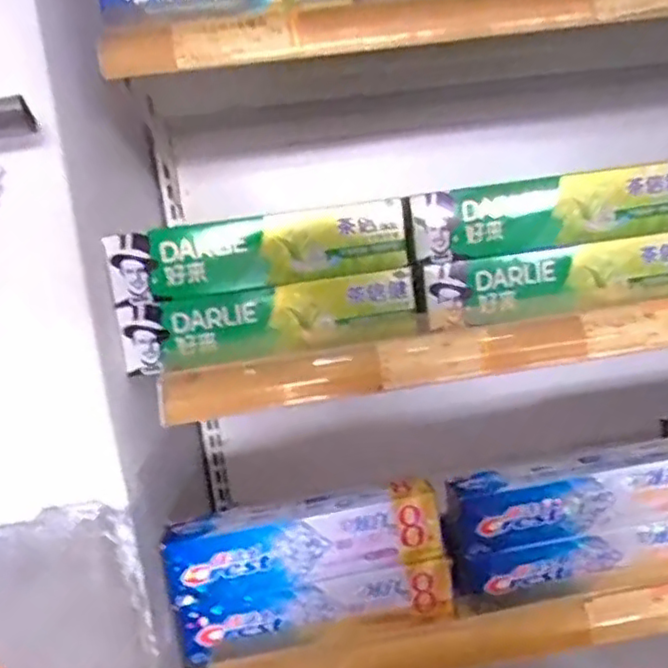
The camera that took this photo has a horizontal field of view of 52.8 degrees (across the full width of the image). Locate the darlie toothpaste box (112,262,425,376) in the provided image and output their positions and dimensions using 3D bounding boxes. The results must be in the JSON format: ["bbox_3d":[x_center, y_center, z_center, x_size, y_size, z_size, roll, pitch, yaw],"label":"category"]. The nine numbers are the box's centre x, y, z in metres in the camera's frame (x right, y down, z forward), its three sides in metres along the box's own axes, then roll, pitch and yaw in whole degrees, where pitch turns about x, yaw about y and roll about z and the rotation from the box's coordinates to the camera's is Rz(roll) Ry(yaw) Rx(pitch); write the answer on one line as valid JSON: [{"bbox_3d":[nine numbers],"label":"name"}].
[{"bbox_3d":[-0.049,-0.012,0.536,0.227,0.053,0.032,-9,9,-13],"label":"darlie toothpaste box"}]

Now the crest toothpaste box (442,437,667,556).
[{"bbox_3d":[0.219,0.143,0.602,0.244,0.059,0.037,-8,8,-8],"label":"crest toothpaste box"}]

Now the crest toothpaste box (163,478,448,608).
[{"bbox_3d":[-0.023,0.177,0.577,0.227,0.065,0.035,-8,8,-7],"label":"crest toothpaste box"}]

